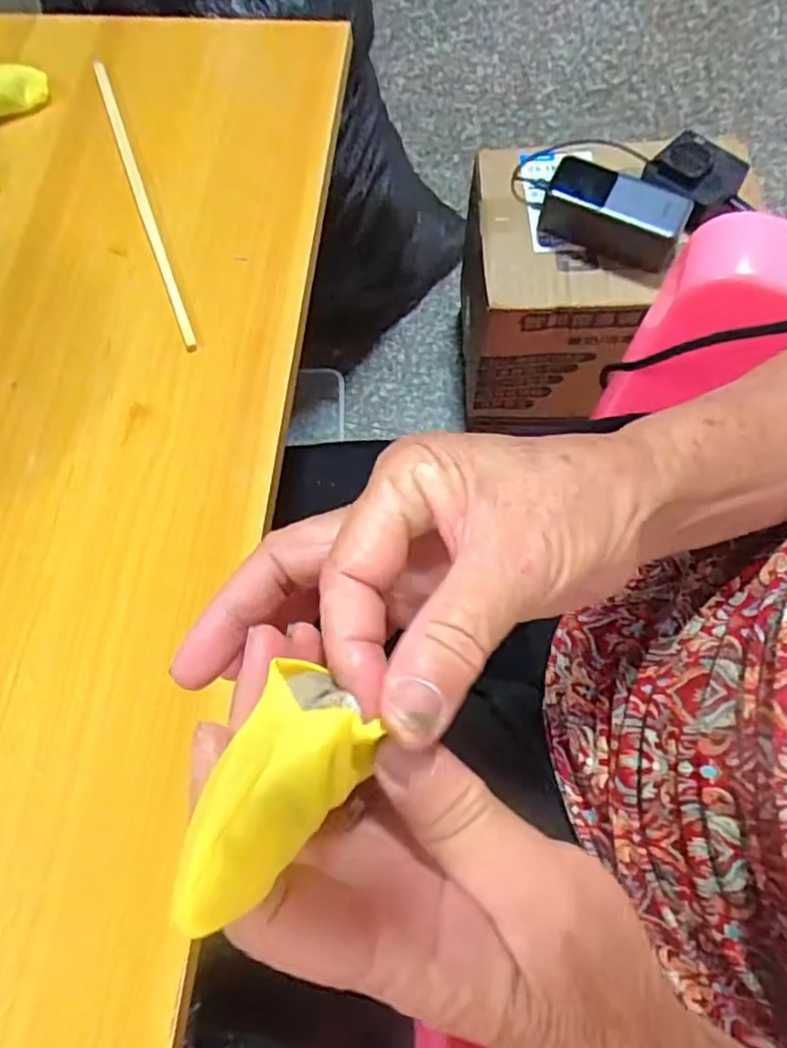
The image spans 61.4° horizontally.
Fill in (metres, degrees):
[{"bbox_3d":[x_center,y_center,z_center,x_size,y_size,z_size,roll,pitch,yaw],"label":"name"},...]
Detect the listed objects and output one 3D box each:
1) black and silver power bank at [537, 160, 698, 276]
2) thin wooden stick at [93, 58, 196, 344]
[{"bbox_3d":[0.211,-0.300,0.637,0.132,0.060,0.064,16,71,8],"label":"black and silver power bank"},{"bbox_3d":[-0.147,-0.193,0.383,0.007,0.004,0.230,-21,70,-5],"label":"thin wooden stick"}]

